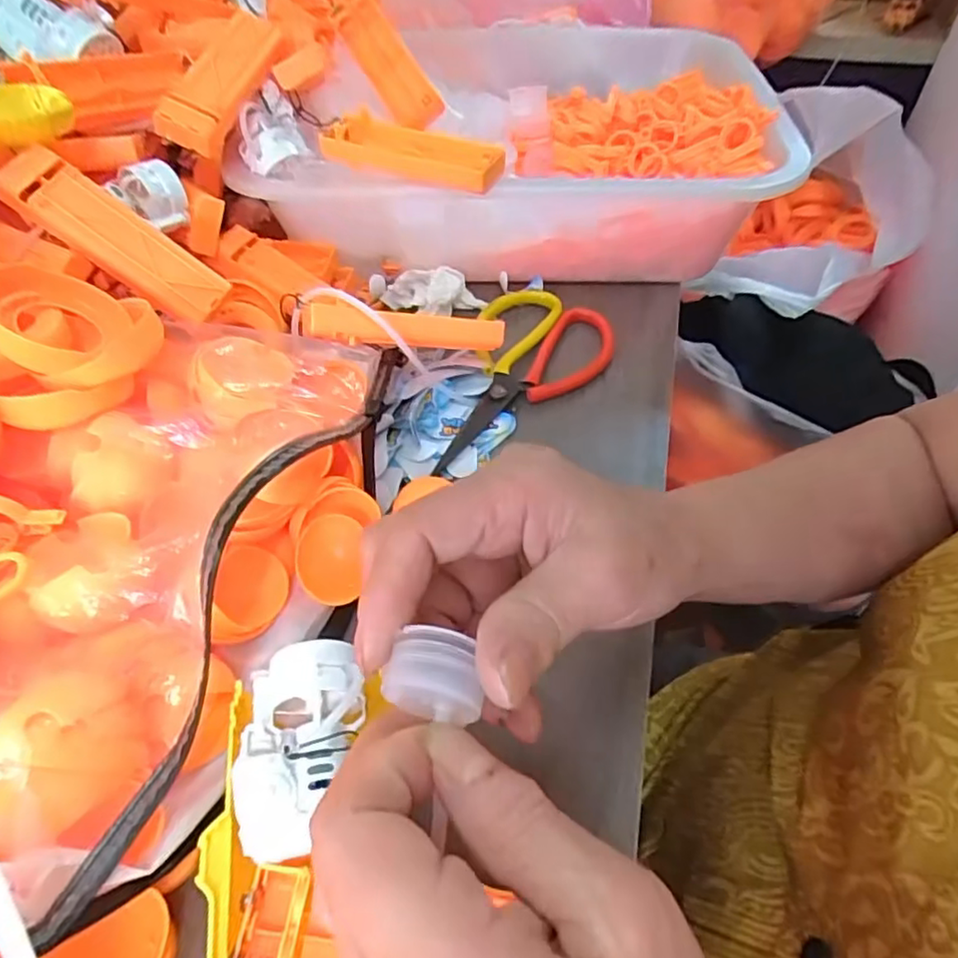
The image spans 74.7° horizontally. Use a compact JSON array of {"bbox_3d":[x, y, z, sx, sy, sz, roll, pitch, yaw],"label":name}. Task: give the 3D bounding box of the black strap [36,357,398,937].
[{"bbox_3d":[-0.082,0.034,0.263,0.031,0.093,0.274,15,52,13],"label":"black strap"}]

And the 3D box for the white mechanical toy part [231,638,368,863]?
[{"bbox_3d":[-0.063,0.096,0.224,0.041,0.030,0.068,-1,50,0],"label":"white mechanical toy part"}]

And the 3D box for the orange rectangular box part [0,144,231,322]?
[{"bbox_3d":[-0.181,-0.121,0.316,0.104,0.019,0.028,35,50,-18],"label":"orange rectangular box part"}]

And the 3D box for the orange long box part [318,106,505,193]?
[{"bbox_3d":[-0.040,-0.192,0.369,0.110,0.018,0.031,20,53,17],"label":"orange long box part"}]

